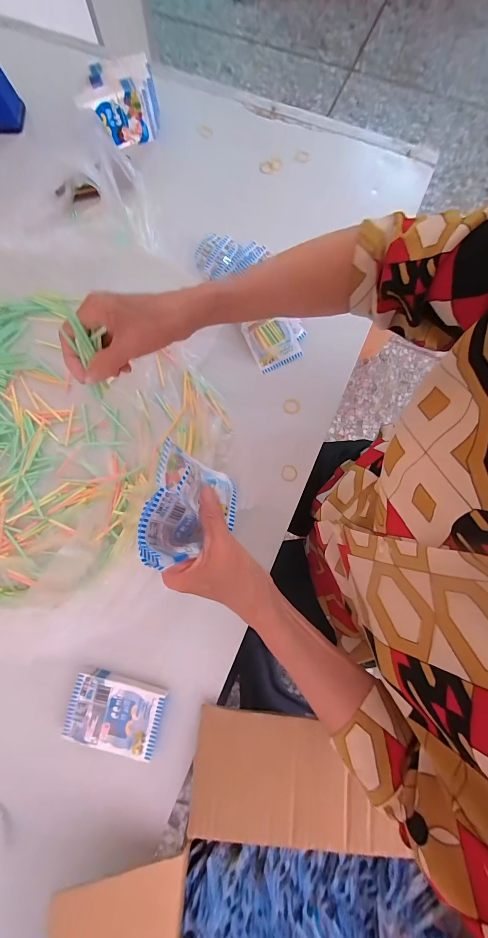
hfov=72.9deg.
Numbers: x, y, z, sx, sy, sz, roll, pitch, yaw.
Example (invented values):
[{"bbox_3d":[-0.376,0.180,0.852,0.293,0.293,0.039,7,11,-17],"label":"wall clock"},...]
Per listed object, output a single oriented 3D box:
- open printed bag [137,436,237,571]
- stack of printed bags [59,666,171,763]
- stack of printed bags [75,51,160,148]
[{"bbox_3d":[-0.047,0.036,0.284,0.045,0.095,0.094,11,78,29],"label":"open printed bag"},{"bbox_3d":[-0.143,0.272,0.370,0.101,0.017,0.068,12,77,3],"label":"stack of printed bags"},{"bbox_3d":[-0.190,-0.574,0.525,0.106,0.077,0.076,-10,77,-2],"label":"stack of printed bags"}]

